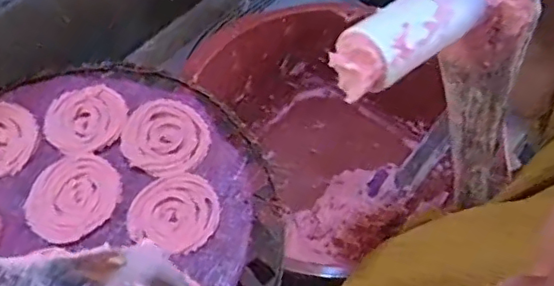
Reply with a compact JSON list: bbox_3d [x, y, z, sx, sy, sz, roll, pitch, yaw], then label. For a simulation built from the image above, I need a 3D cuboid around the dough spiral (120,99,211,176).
[{"bbox_3d":[-0.106,-0.006,0.559,0.086,0.006,0.076,21,60,14],"label":"dough spiral"}]

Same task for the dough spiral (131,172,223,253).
[{"bbox_3d":[-0.090,0.060,0.520,0.077,0.007,0.071,0,57,1],"label":"dough spiral"}]

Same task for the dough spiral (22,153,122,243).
[{"bbox_3d":[-0.185,0.047,0.529,0.079,0.004,0.084,0,57,1],"label":"dough spiral"}]

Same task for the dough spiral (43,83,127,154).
[{"bbox_3d":[-0.189,-0.025,0.575,0.076,0.004,0.081,0,57,1],"label":"dough spiral"}]

